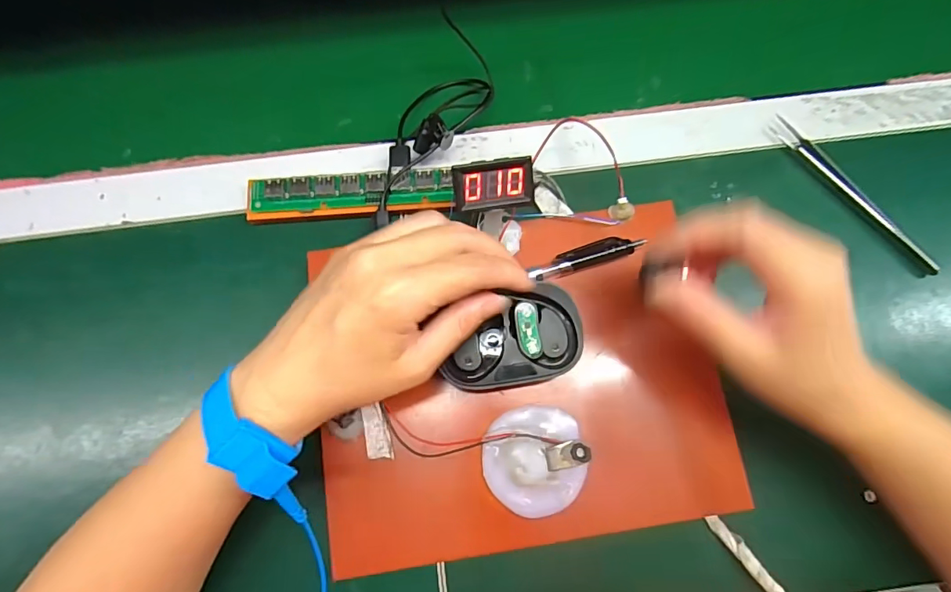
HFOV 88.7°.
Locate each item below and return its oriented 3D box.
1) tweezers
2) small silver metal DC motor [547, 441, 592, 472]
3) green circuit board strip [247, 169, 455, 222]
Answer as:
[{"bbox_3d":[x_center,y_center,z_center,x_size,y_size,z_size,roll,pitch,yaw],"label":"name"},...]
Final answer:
[{"bbox_3d":[0.270,-0.073,0.349,0.012,0.014,0.146,-34,79,-8],"label":"tweezers"},{"bbox_3d":[0.053,0.092,0.282,0.024,0.008,0.013,-17,77,-4],"label":"small silver metal DC motor"},{"bbox_3d":[-0.086,-0.070,0.334,0.140,0.006,0.028,-4,103,-3],"label":"green circuit board strip"}]

